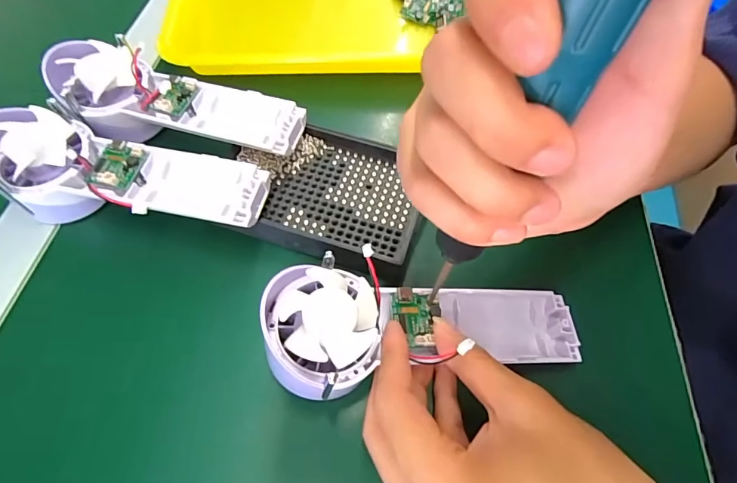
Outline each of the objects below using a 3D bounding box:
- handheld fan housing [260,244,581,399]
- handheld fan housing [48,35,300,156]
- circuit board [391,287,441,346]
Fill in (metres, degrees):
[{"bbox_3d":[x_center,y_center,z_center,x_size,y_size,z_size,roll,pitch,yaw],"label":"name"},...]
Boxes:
[{"bbox_3d":[0.033,0.044,0.229,0.171,0.025,0.066,4,60,-19],"label":"handheld fan housing"},{"bbox_3d":[-0.130,-0.098,0.293,0.174,0.039,0.063,11,60,3],"label":"handheld fan housing"},{"bbox_3d":[0.026,0.041,0.228,0.026,0.005,0.032,2,62,-1],"label":"circuit board"}]

